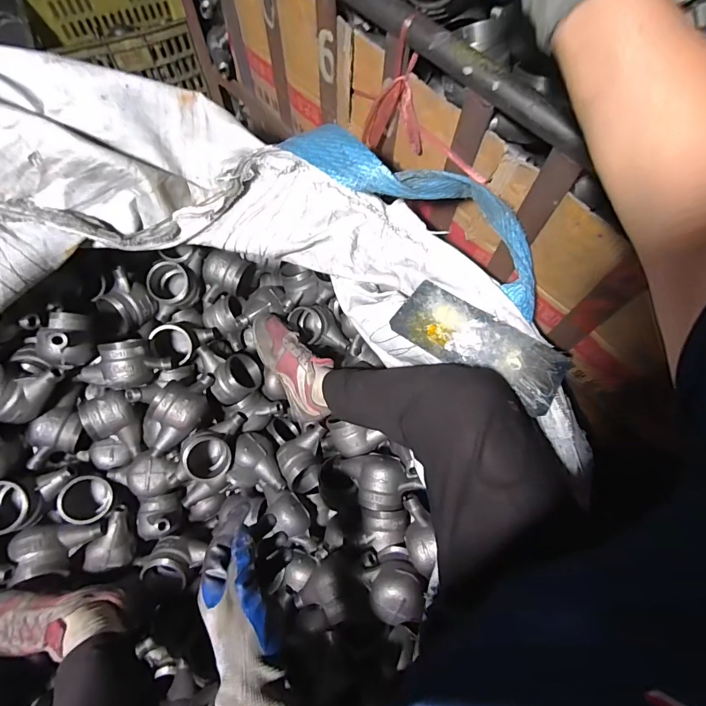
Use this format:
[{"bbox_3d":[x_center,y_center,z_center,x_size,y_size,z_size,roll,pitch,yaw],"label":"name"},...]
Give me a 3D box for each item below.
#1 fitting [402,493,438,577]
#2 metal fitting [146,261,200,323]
[{"bbox_3d":[0.100,0.268,0.581,0.042,0.043,0.110,-4,52,-4],"label":"fitting"},{"bbox_3d":[-0.356,-0.134,0.787,0.097,0.099,0.067,-19,26,-10],"label":"metal fitting"}]

